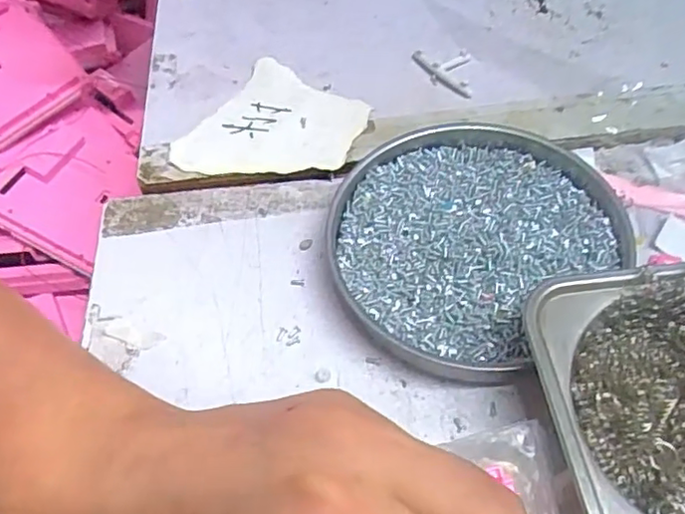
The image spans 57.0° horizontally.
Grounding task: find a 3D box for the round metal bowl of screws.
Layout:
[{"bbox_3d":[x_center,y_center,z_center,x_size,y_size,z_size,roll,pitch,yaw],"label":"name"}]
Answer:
[{"bbox_3d":[0.059,-0.013,0.305,0.123,0.018,0.131,-2,56,3],"label":"round metal bowl of screws"}]

